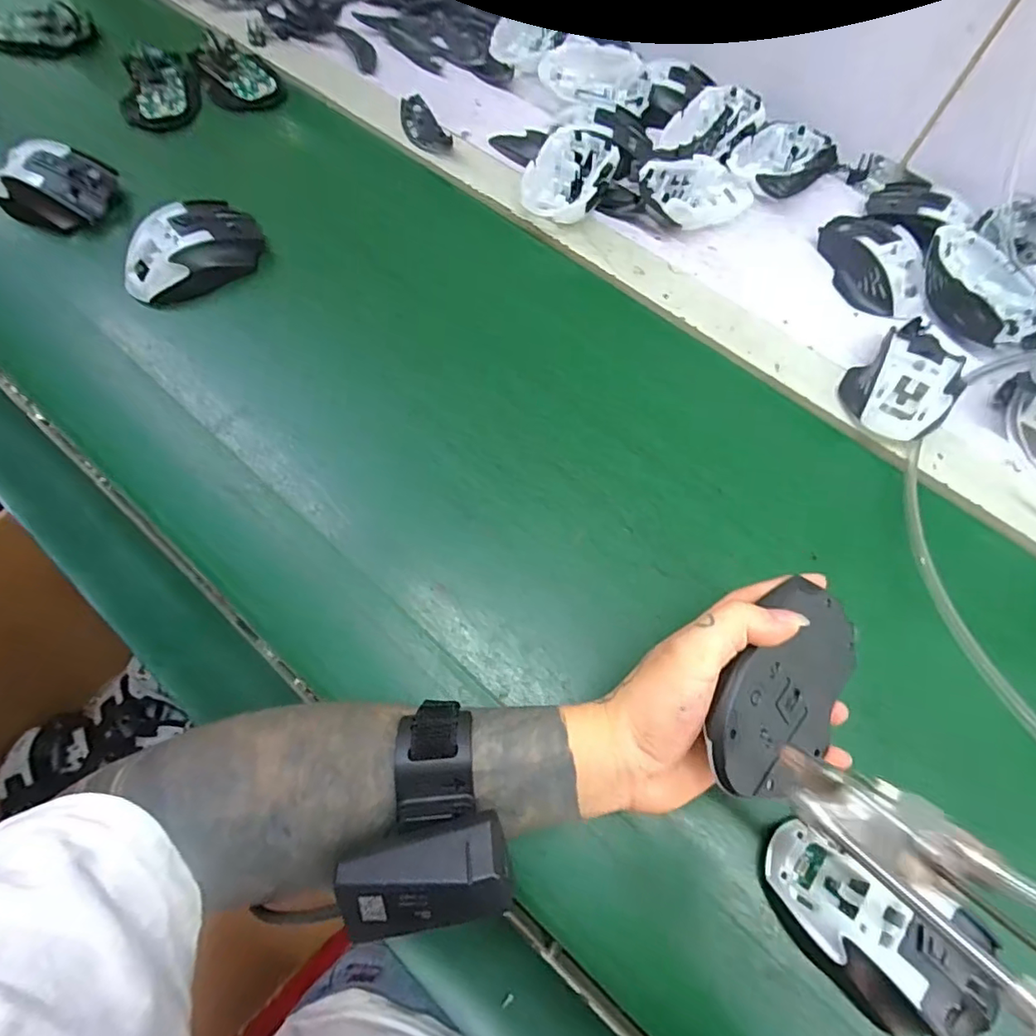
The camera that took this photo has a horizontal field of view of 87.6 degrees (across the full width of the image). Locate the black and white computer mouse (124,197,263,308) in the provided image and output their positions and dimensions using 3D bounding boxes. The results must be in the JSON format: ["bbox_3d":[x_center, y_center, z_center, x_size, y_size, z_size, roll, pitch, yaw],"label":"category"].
[{"bbox_3d":[-0.275,-0.225,0.457,0.074,0.038,0.116,40,72,14],"label":"black and white computer mouse"}]

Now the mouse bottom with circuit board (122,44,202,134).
[{"bbox_3d":[-0.365,-0.437,0.550,0.076,0.021,0.117,-21,69,-10],"label":"mouse bottom with circuit board"}]

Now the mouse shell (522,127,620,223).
[{"bbox_3d":[0.049,-0.317,0.504,0.068,0.033,0.110,25,69,9],"label":"mouse shell"}]

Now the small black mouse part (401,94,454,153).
[{"bbox_3d":[-0.098,-0.399,0.548,0.036,0.008,0.083,-26,70,-12],"label":"small black mouse part"}]

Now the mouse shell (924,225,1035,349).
[{"bbox_3d":[0.398,-0.194,0.463,0.066,0.034,0.119,-26,70,-12],"label":"mouse shell"}]

